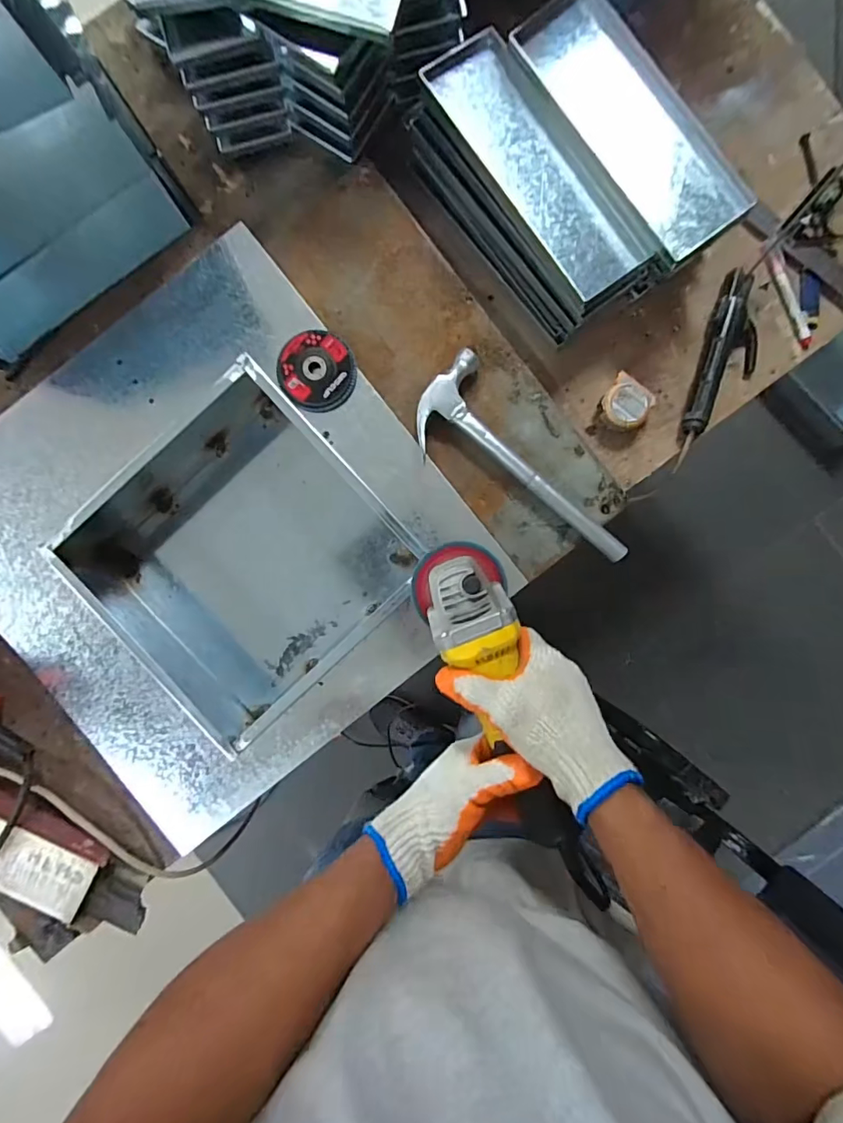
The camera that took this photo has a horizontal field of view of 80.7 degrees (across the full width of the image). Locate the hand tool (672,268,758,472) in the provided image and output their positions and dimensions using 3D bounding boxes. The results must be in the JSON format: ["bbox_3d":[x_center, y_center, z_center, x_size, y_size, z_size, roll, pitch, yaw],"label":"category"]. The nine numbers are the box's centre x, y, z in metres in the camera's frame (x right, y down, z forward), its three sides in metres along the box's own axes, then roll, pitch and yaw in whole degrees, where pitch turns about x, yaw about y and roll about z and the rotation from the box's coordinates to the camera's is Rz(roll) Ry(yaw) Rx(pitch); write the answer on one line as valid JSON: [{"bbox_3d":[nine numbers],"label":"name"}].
[{"bbox_3d":[0.379,-0.235,0.615,0.069,0.033,0.240,15,90,-1],"label":"hand tool"}]

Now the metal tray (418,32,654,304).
[{"bbox_3d":[0.127,-0.430,0.546,0.105,0.019,0.310,-35,89,0],"label":"metal tray"}]

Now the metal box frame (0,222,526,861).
[{"bbox_3d":[-0.265,-0.022,0.589,0.553,0.125,0.570,-40,91,0],"label":"metal box frame"}]

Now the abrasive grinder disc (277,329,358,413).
[{"bbox_3d":[-0.128,-0.236,0.607,0.091,0.016,0.100,0,90,-1],"label":"abrasive grinder disc"}]

